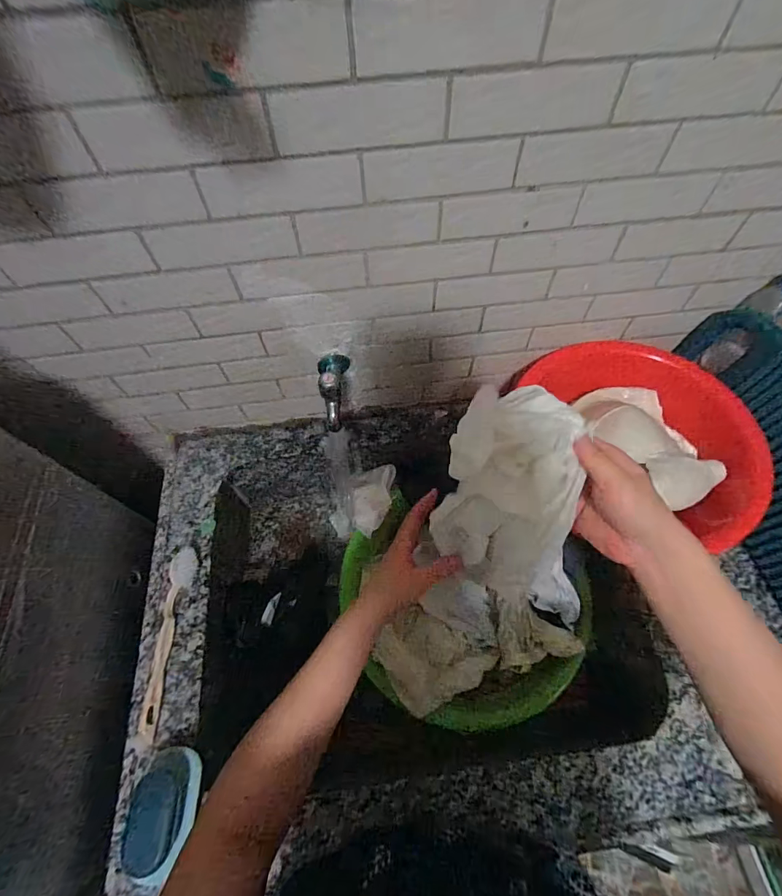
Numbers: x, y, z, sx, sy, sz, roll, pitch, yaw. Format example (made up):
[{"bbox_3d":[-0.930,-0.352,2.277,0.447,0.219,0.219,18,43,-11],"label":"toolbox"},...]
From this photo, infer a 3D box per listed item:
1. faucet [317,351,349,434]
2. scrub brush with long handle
[{"bbox_3d":[-0.075,-0.084,0.578,0.041,0.070,0.107,-10,62,-1],"label":"faucet"},{"bbox_3d":[-0.295,0.253,0.571,0.032,0.016,0.231,-4,62,2],"label":"scrub brush with long handle"}]

